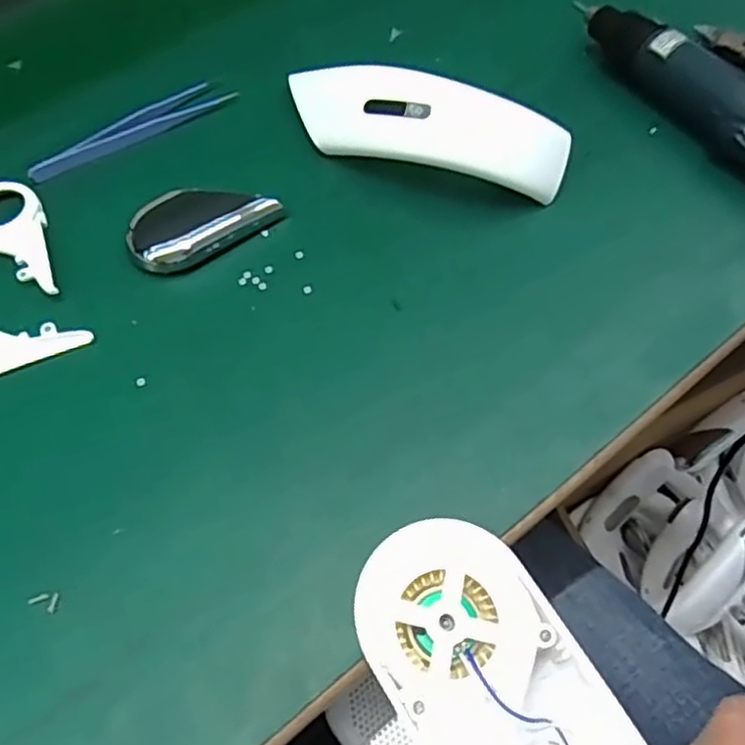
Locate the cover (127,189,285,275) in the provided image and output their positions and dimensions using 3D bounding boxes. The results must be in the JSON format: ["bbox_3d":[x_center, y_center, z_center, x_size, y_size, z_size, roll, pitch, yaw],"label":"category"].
[{"bbox_3d":[-0.093,-0.084,0.374,0.080,0.015,0.039,-25,62,-12],"label":"cover"}]

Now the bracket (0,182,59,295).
[{"bbox_3d":[-0.201,-0.071,0.372,0.046,0.005,0.086,-18,61,-8],"label":"bracket"}]

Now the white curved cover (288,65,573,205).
[{"bbox_3d":[0.023,-0.136,0.376,0.170,0.047,0.047,19,62,12],"label":"white curved cover"}]

